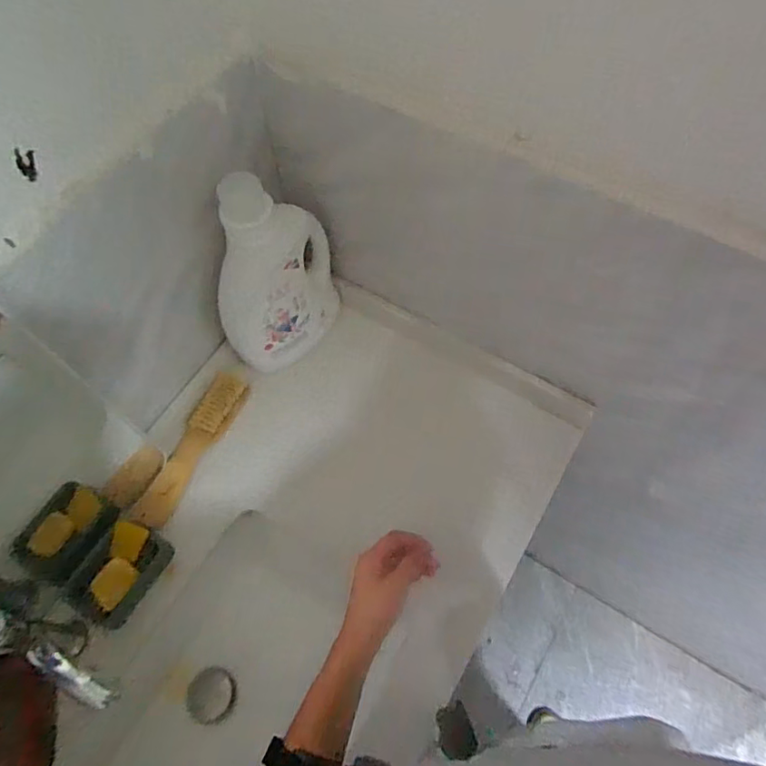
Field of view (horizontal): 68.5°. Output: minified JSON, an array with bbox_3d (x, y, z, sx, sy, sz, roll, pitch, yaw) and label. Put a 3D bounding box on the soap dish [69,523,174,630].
[{"bbox_3d":[-0.332,0.234,0.704,0.087,0.032,0.119,30,67,16],"label":"soap dish"}]

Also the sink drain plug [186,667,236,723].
[{"bbox_3d":[-0.236,0.431,0.777,0.067,0.008,0.067,-34,86,-13],"label":"sink drain plug"}]

